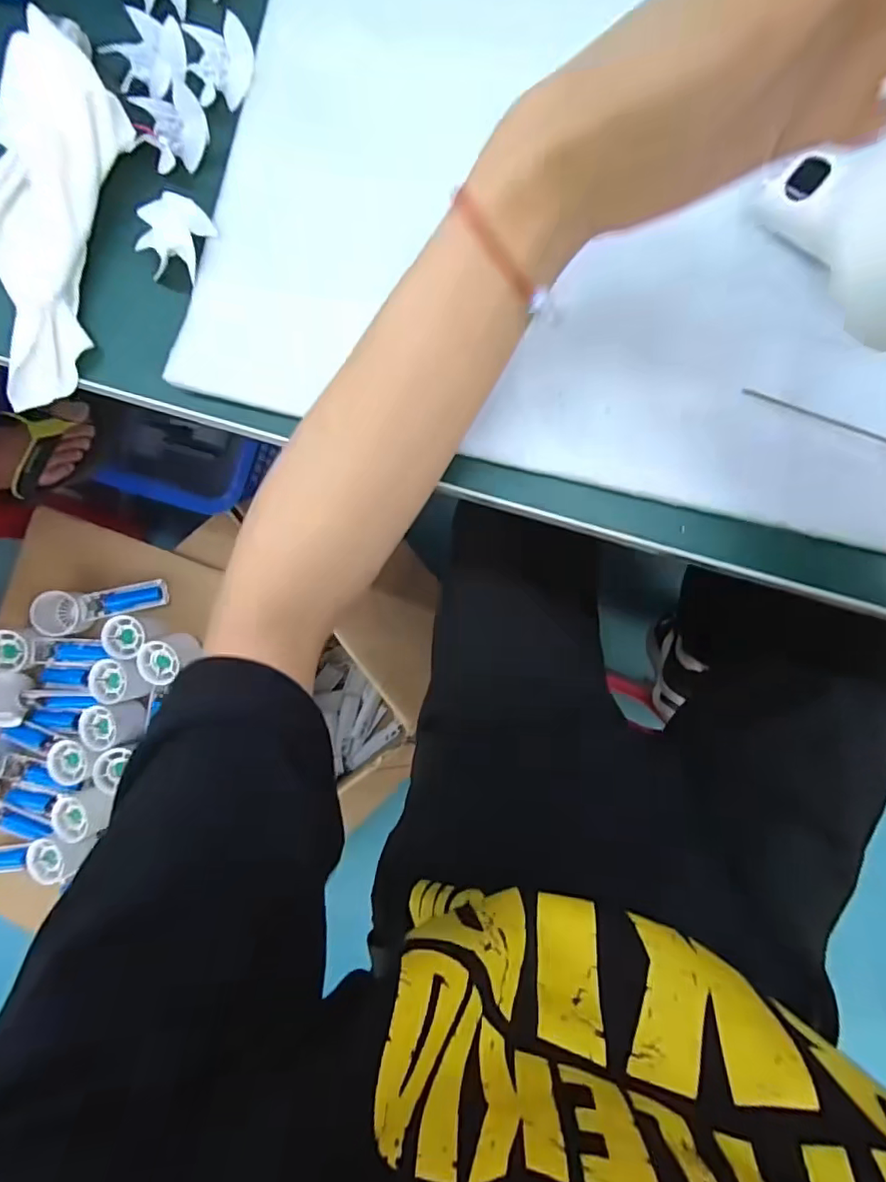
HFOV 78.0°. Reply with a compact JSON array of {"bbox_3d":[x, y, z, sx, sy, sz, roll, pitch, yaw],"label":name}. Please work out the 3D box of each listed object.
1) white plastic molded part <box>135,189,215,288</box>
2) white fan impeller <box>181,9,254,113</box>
[{"bbox_3d":[-0.134,-0.176,0.274,0.033,0.016,0.036,0,88,7],"label":"white plastic molded part"},{"bbox_3d":[-0.112,-0.265,0.276,0.032,0.011,0.040,-3,87,7],"label":"white fan impeller"}]

